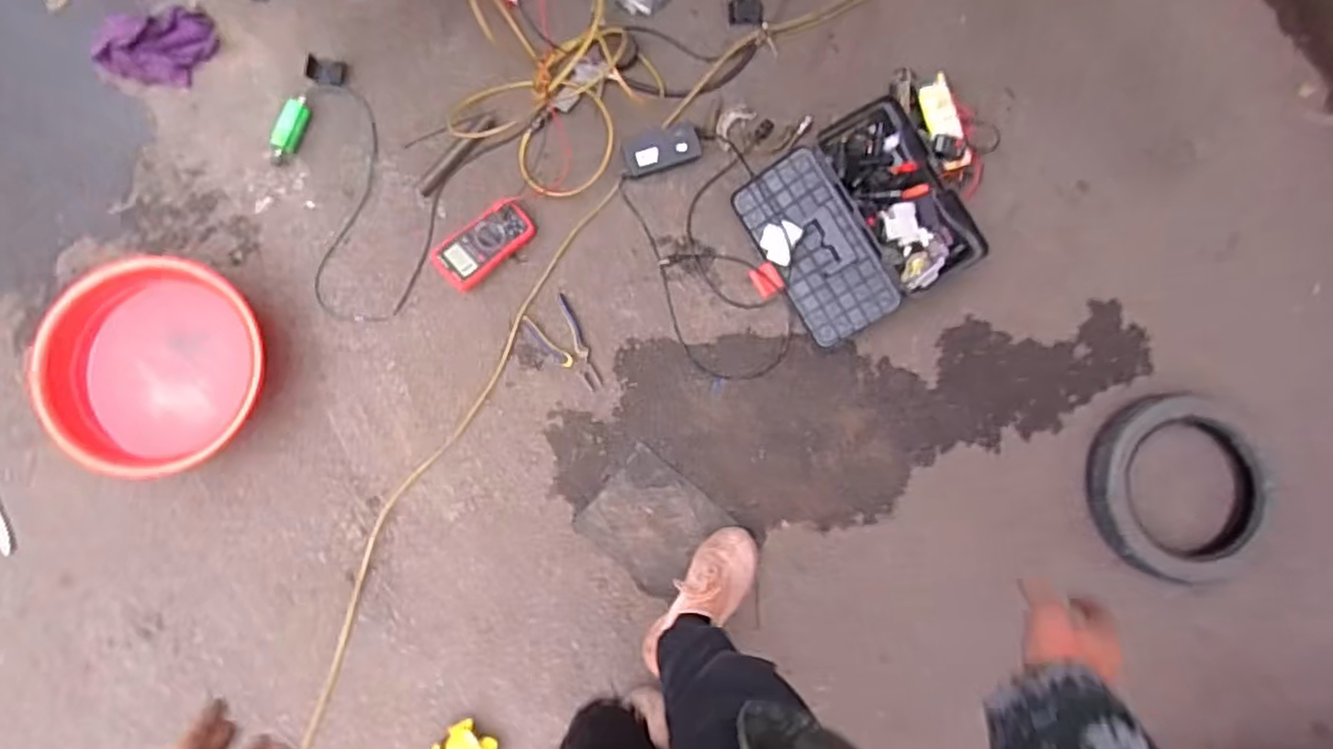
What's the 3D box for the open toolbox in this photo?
[{"bbox_3d":[0.360,-0.285,1.340,0.339,0.127,0.343,-29,88,-6],"label":"open toolbox"}]

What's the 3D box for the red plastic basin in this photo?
[{"bbox_3d":[-0.890,-0.017,1.245,0.345,0.108,0.367,0,86,-4],"label":"red plastic basin"}]

